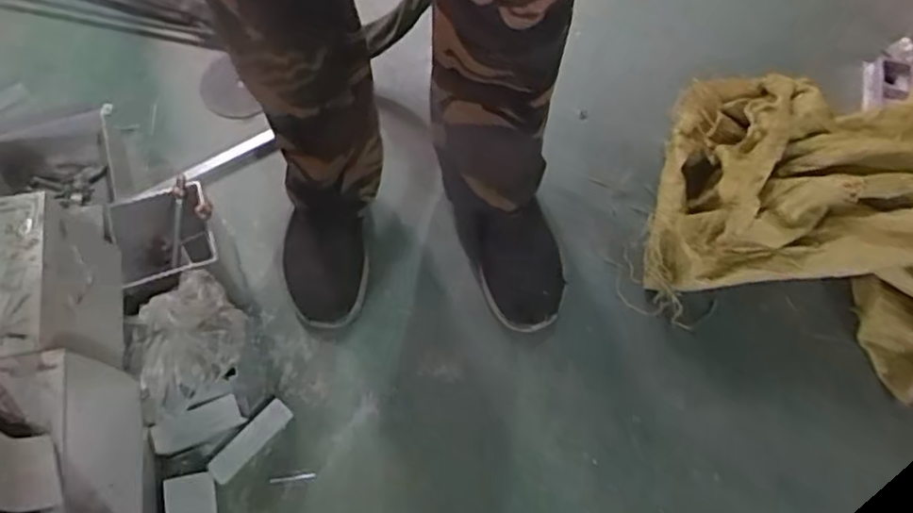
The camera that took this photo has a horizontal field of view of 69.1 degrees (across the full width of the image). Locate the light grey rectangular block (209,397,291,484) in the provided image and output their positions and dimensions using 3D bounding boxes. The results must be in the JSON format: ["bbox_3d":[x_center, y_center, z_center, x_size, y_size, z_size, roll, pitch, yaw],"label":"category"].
[{"bbox_3d":[-0.244,0.217,0.783,0.030,0.011,0.109,41,71,15],"label":"light grey rectangular block"}]

